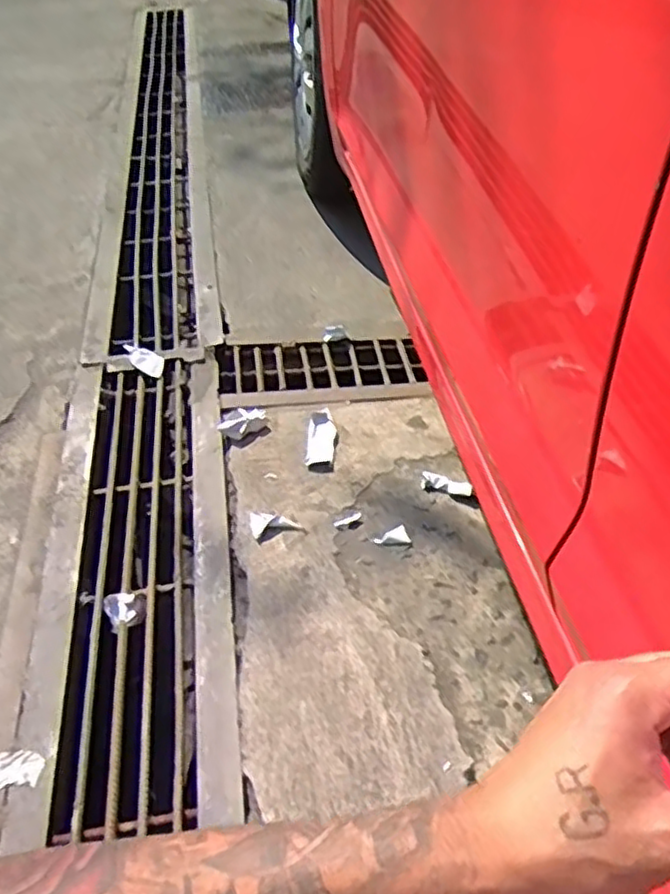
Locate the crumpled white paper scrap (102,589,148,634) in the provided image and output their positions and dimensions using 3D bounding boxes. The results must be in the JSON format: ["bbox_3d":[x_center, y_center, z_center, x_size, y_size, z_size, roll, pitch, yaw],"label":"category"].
[{"bbox_3d":[-0.283,0.220,0.936,0.055,0.020,0.049,-19,49,-22],"label":"crumpled white paper scrap"}]

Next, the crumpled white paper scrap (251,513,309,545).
[{"bbox_3d":[-0.082,0.109,0.980,0.072,0.014,0.052,-8,45,-13],"label":"crumpled white paper scrap"}]

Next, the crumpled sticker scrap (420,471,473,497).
[{"bbox_3d":[0.172,0.055,1.056,0.078,0.013,0.030,14,45,9],"label":"crumpled sticker scrap"}]

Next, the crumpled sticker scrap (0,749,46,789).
[{"bbox_3d":[-0.369,0.356,0.762,0.087,0.013,0.037,-1,44,-6],"label":"crumpled sticker scrap"}]

